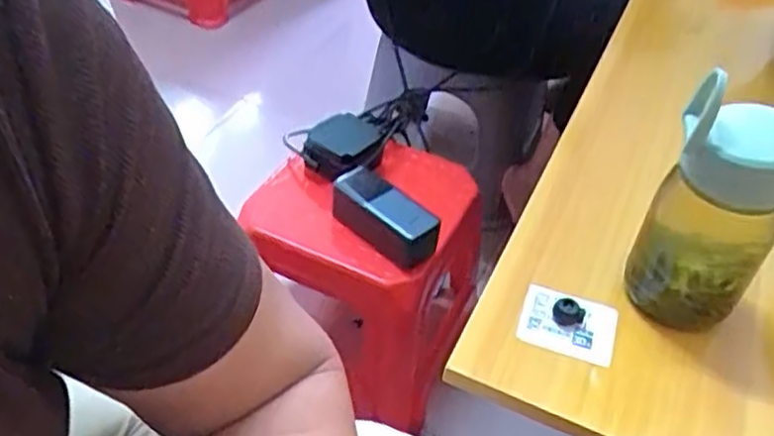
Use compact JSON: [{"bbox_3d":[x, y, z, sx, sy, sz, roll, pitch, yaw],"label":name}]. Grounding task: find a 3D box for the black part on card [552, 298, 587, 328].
[{"bbox_3d":[0.117,0.062,0.465,0.020,0.017,0.012,17,44,13],"label":"black part on card"}]

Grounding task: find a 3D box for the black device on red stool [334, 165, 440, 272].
[{"bbox_3d":[-0.005,-0.005,0.801,0.044,0.055,0.150,-31,53,-33],"label":"black device on red stool"}]

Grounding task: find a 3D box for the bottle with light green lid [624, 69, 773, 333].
[{"bbox_3d":[0.199,-0.007,0.437,0.073,0.147,0.059,24,48,22],"label":"bottle with light green lid"}]

